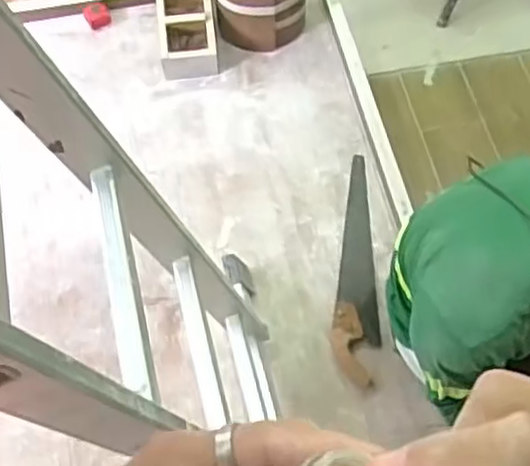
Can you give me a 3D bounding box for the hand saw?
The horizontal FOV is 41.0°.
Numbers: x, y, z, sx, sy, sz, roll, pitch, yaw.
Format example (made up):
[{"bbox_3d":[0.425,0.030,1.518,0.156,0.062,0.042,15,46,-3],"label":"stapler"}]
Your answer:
[{"bbox_3d":[0.192,0.067,1.512,0.094,0.020,0.515,1,61,2],"label":"hand saw"}]

